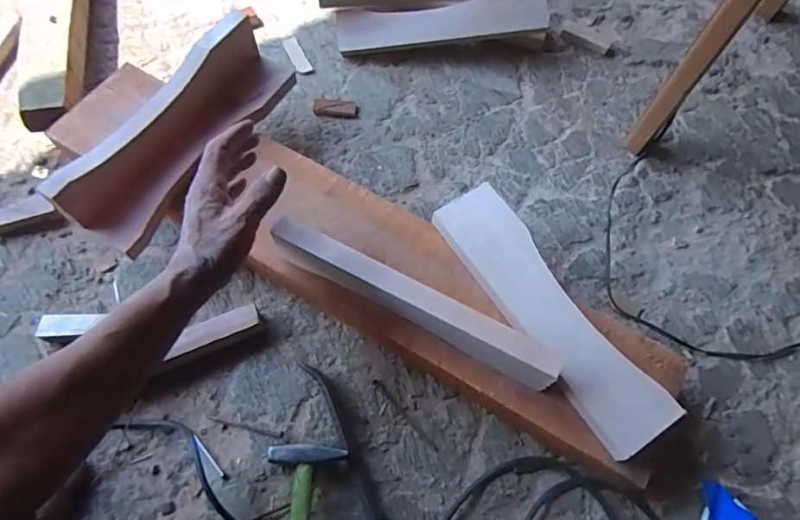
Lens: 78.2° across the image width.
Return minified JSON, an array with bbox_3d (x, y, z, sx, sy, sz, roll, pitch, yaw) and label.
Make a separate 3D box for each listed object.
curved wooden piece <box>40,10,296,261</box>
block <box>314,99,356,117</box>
[{"bbox_3d":[-0.258,-0.159,0.606,0.073,0.099,0.326,31,68,13],"label":"curved wooden piece"},{"bbox_3d":[-0.101,-0.235,0.760,0.066,0.009,0.029,7,65,2],"label":"block"}]

